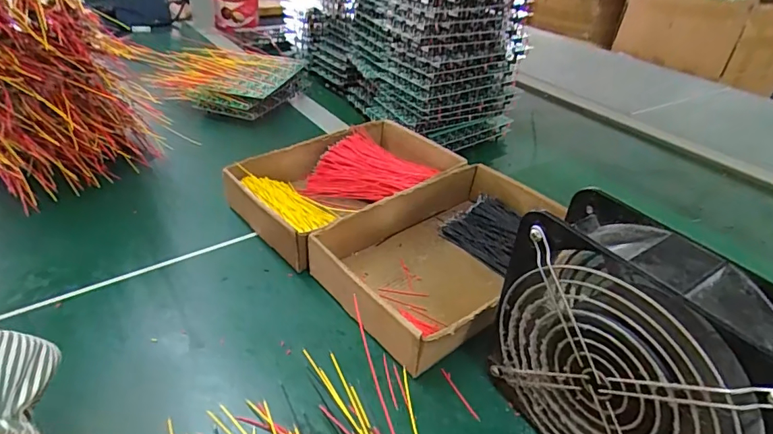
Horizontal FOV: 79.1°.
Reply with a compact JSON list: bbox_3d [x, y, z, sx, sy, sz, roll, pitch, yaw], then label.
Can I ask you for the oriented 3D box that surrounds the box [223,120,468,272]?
[{"bbox_3d":[-0.040,-0.040,0.514,0.234,0.047,0.153,-28,46,-37],"label":"box"}]

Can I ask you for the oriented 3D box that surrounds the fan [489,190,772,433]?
[{"bbox_3d":[0.138,0.087,0.271,0.056,0.155,0.146,-18,41,-29],"label":"fan"}]

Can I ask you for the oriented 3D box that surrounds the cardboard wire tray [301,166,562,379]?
[{"bbox_3d":[0.063,0.032,0.433,0.233,0.048,0.156,-23,43,-33],"label":"cardboard wire tray"}]

